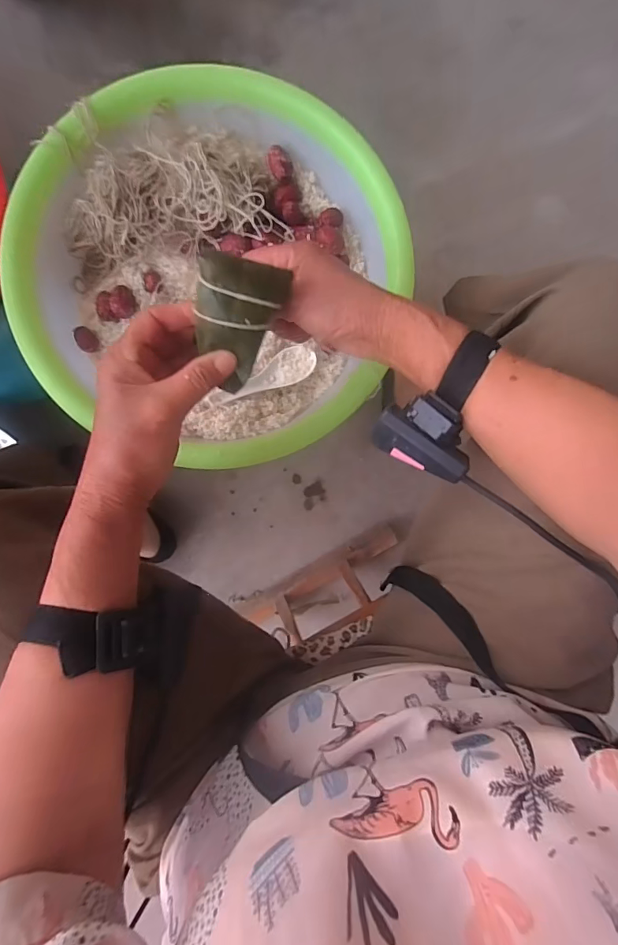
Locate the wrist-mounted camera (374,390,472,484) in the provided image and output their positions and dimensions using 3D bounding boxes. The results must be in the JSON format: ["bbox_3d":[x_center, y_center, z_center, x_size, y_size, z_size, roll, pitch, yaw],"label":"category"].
[{"bbox_3d":[0.087,-0.029,0.319,0.067,0.034,0.049,36,123,8],"label":"wrist-mounted camera"}]

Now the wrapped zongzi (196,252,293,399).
[{"bbox_3d":[-0.055,-0.103,0.304,0.054,0.040,0.079,19,113,-22],"label":"wrapped zongzi"}]

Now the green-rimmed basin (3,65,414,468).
[{"bbox_3d":[-0.089,-0.198,0.443,0.348,0.095,0.348,0,91,-4],"label":"green-rimmed basin"}]

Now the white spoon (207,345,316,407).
[{"bbox_3d":[-0.049,-0.098,0.475,0.122,0.016,0.036,-29,92,-19],"label":"white spoon"}]

